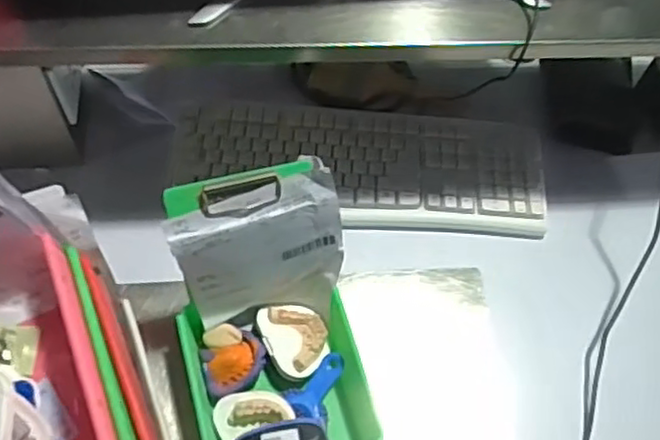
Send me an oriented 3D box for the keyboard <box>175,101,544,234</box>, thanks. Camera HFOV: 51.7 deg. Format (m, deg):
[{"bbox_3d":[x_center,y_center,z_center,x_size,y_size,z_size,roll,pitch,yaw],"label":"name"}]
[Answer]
[{"bbox_3d":[0.034,-0.064,0.777,0.414,0.032,0.140,4,59,-3],"label":"keyboard"}]

